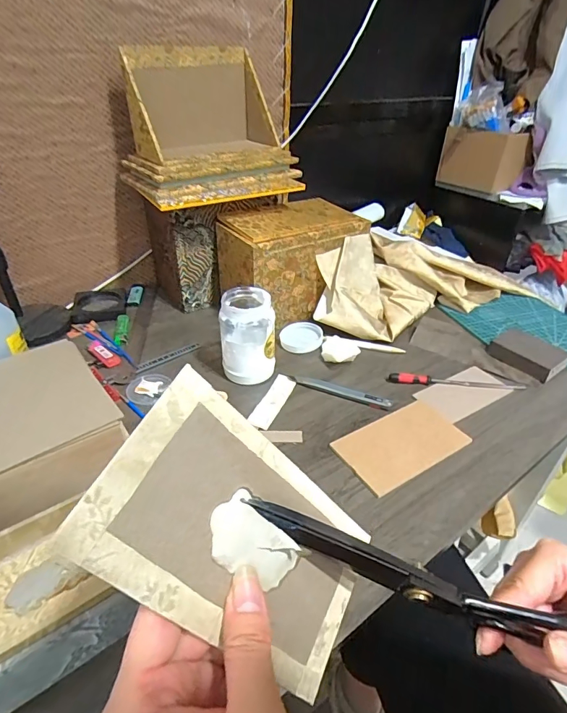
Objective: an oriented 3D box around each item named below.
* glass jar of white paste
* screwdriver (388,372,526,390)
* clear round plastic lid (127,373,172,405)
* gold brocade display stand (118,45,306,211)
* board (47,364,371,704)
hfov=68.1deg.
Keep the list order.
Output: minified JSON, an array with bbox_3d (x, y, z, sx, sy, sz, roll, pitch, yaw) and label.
[{"bbox_3d":[-0.052,-0.029,0.612,0.078,0.121,0.079,-3,36,-6],"label":"glass jar of white paste"},{"bbox_3d":[0.260,0.036,0.628,0.200,0.013,0.020,2,36,0],"label":"screwdriver"},{"bbox_3d":[-0.196,0.046,0.602,0.056,0.010,0.060,1,36,-1],"label":"clear round plastic lid"},{"bbox_3d":[-0.113,-0.368,0.664,0.252,0.186,0.173,-19,41,-26],"label":"gold brocade display stand"},{"bbox_3d":[-0.016,0.089,0.204,0.004,0.154,0.089,-15,36,48],"label":"board"}]

